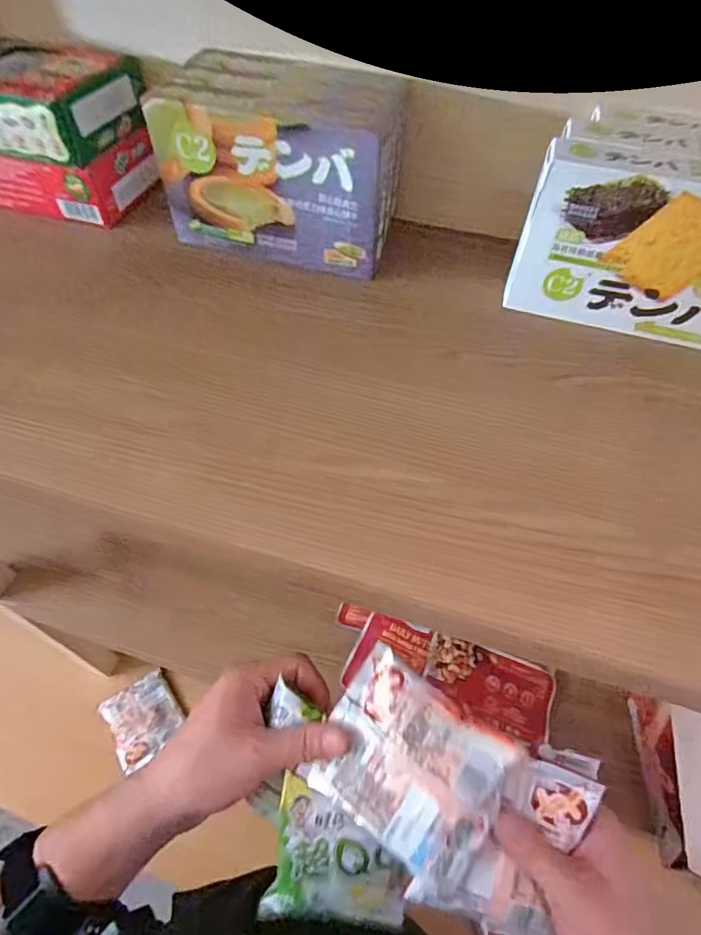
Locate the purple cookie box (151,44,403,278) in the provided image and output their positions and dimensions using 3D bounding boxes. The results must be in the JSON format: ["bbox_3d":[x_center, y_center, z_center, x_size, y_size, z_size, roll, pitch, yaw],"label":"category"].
[{"bbox_3d":[-0.038,-0.203,0.339,0.149,0.089,0.084,14,54,8],"label":"purple cookie box"}]

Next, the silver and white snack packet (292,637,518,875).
[{"bbox_3d":[0.035,0.190,0.325,0.109,0.014,0.098,32,86,22],"label":"silver and white snack packet"}]

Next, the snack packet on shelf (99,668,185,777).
[{"bbox_3d":[-0.322,0.387,0.784,0.100,0.018,0.113,-30,60,-23],"label":"snack packet on shelf"}]

